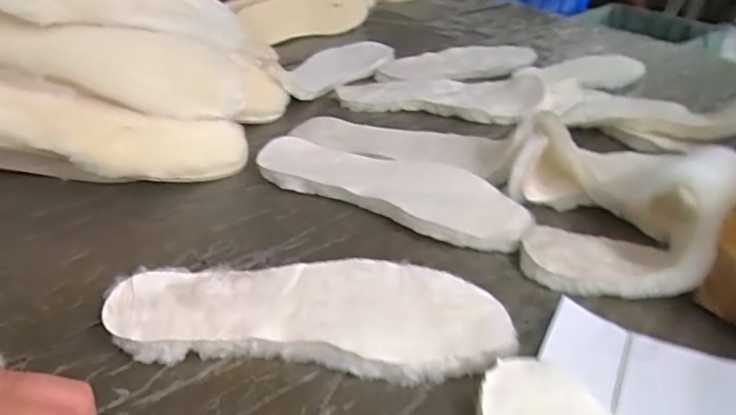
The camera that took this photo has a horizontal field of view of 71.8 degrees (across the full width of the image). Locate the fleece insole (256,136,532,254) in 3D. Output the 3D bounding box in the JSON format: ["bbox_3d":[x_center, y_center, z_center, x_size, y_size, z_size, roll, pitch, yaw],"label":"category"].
[{"bbox_3d":[0.020,-0.023,0.499,0.265,0.016,0.087,18,48,19],"label":"fleece insole"}]

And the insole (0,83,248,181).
[{"bbox_3d":[-0.260,-0.069,0.480,0.276,0.016,0.083,9,58,-16],"label":"insole"}]

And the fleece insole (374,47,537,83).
[{"bbox_3d":[0.138,-0.227,0.806,0.275,0.020,0.109,-17,39,-25],"label":"fleece insole"}]

